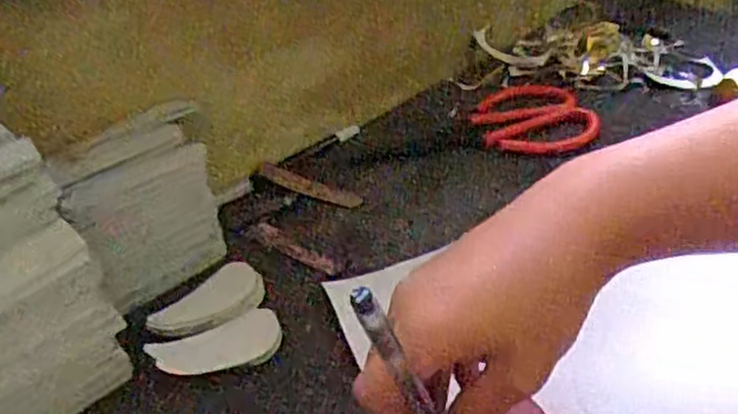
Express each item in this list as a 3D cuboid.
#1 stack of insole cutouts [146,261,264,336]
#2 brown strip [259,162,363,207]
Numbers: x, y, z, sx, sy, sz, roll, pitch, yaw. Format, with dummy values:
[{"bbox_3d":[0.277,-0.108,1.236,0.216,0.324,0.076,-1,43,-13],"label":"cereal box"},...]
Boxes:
[{"bbox_3d":[-0.094,0.058,0.417,0.036,0.010,0.071,27,47,35],"label":"stack of insole cutouts"},{"bbox_3d":[-0.045,-0.016,0.518,0.082,0.004,0.015,20,56,13],"label":"brown strip"}]

